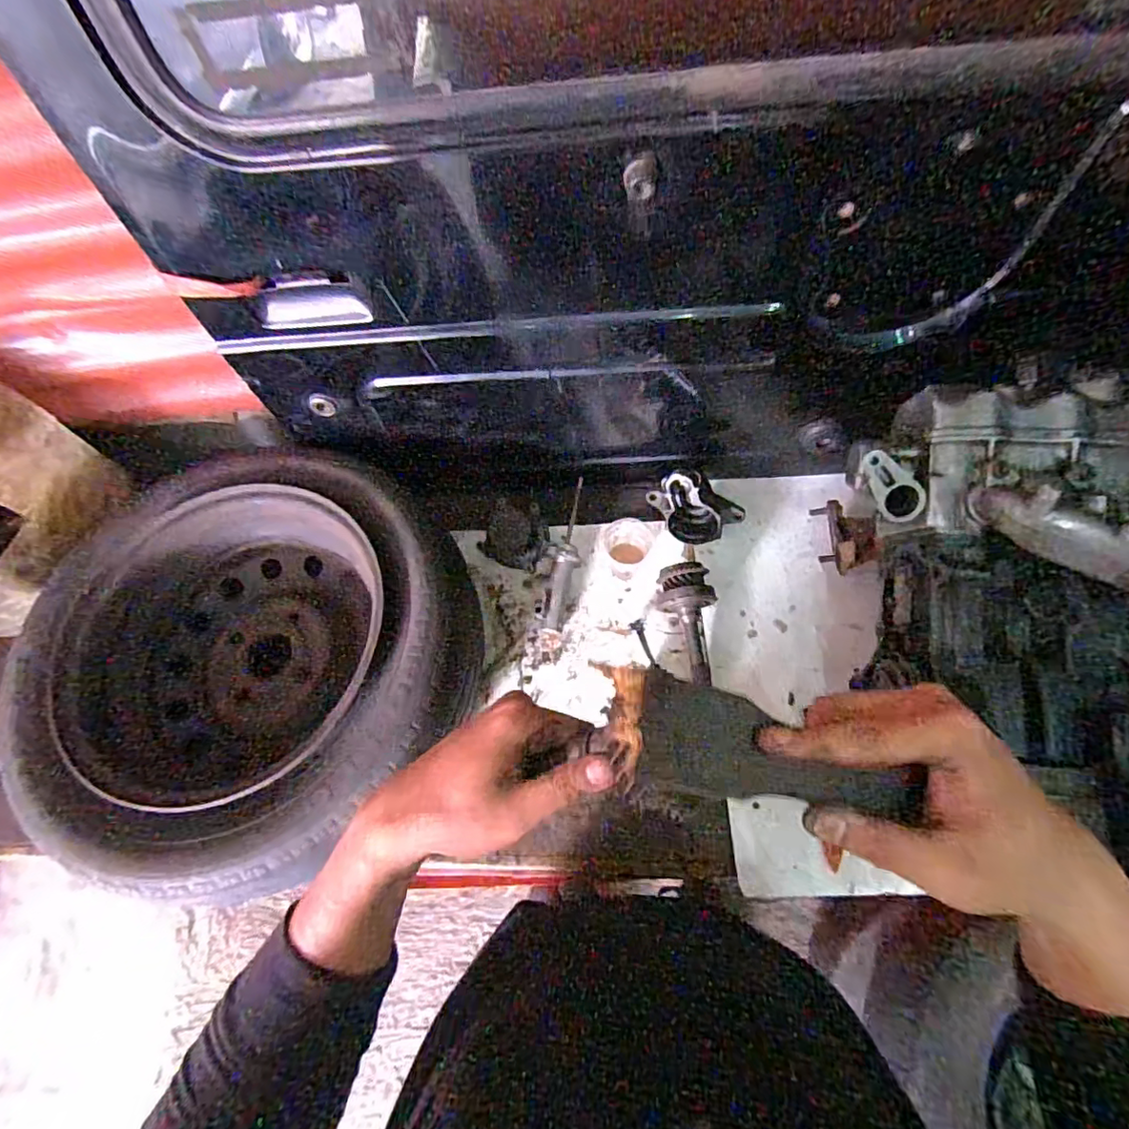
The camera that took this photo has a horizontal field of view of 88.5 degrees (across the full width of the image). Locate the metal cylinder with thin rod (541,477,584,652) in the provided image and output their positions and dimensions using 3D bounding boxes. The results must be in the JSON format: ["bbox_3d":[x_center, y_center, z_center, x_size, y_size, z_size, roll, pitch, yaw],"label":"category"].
[{"bbox_3d":[-0.001,-0.006,0.833,0.041,0.039,0.262,8,75,8],"label":"metal cylinder with thin rod"}]

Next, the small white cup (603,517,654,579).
[{"bbox_3d":[0.091,-0.023,0.834,0.069,0.068,0.060,-35,65,-14],"label":"small white cup"}]

